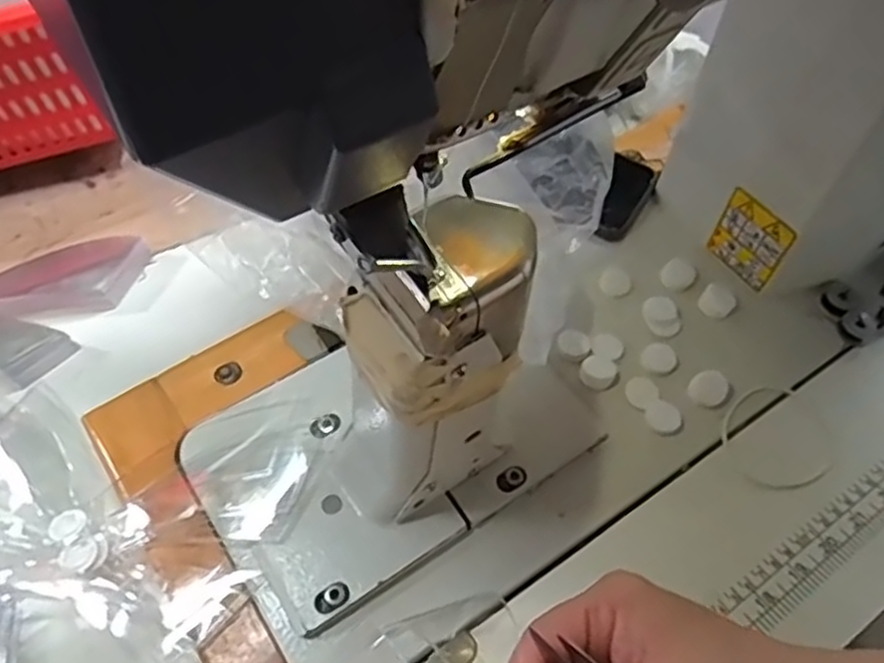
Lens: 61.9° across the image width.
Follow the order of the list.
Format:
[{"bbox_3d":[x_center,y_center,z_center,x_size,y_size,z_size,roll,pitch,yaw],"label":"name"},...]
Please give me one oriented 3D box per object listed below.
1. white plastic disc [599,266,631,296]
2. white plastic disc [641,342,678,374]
[{"bbox_3d":[0.118,-0.034,0.500,0.020,0.009,0.018,18,58,11],"label":"white plastic disc"},{"bbox_3d":[0.137,0.016,0.461,0.021,0.004,0.021,0,57,-1],"label":"white plastic disc"}]

